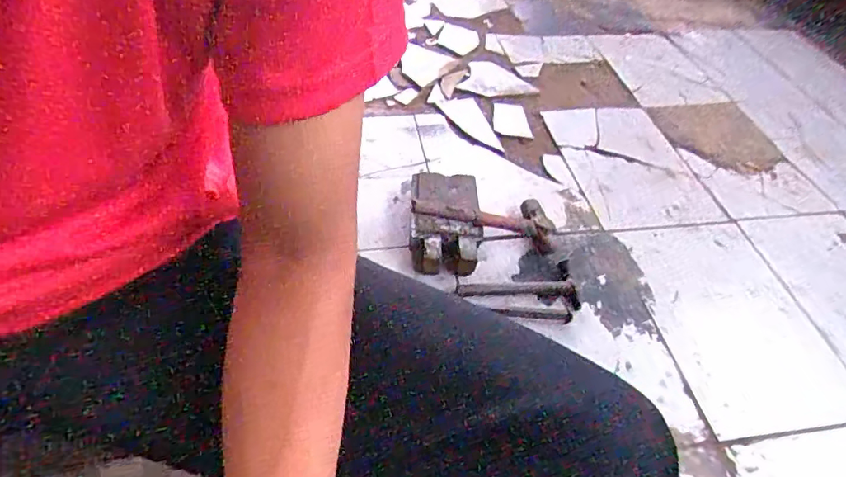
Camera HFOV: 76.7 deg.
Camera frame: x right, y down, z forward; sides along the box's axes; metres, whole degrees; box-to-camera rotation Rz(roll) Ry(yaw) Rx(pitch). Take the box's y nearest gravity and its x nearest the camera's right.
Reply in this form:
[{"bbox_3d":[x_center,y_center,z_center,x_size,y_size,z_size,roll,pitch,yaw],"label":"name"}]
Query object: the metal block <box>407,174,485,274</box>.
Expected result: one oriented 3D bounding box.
[{"bbox_3d":[0.036,-0.032,0.956,0.125,0.065,0.238,3,48,-3],"label":"metal block"}]

